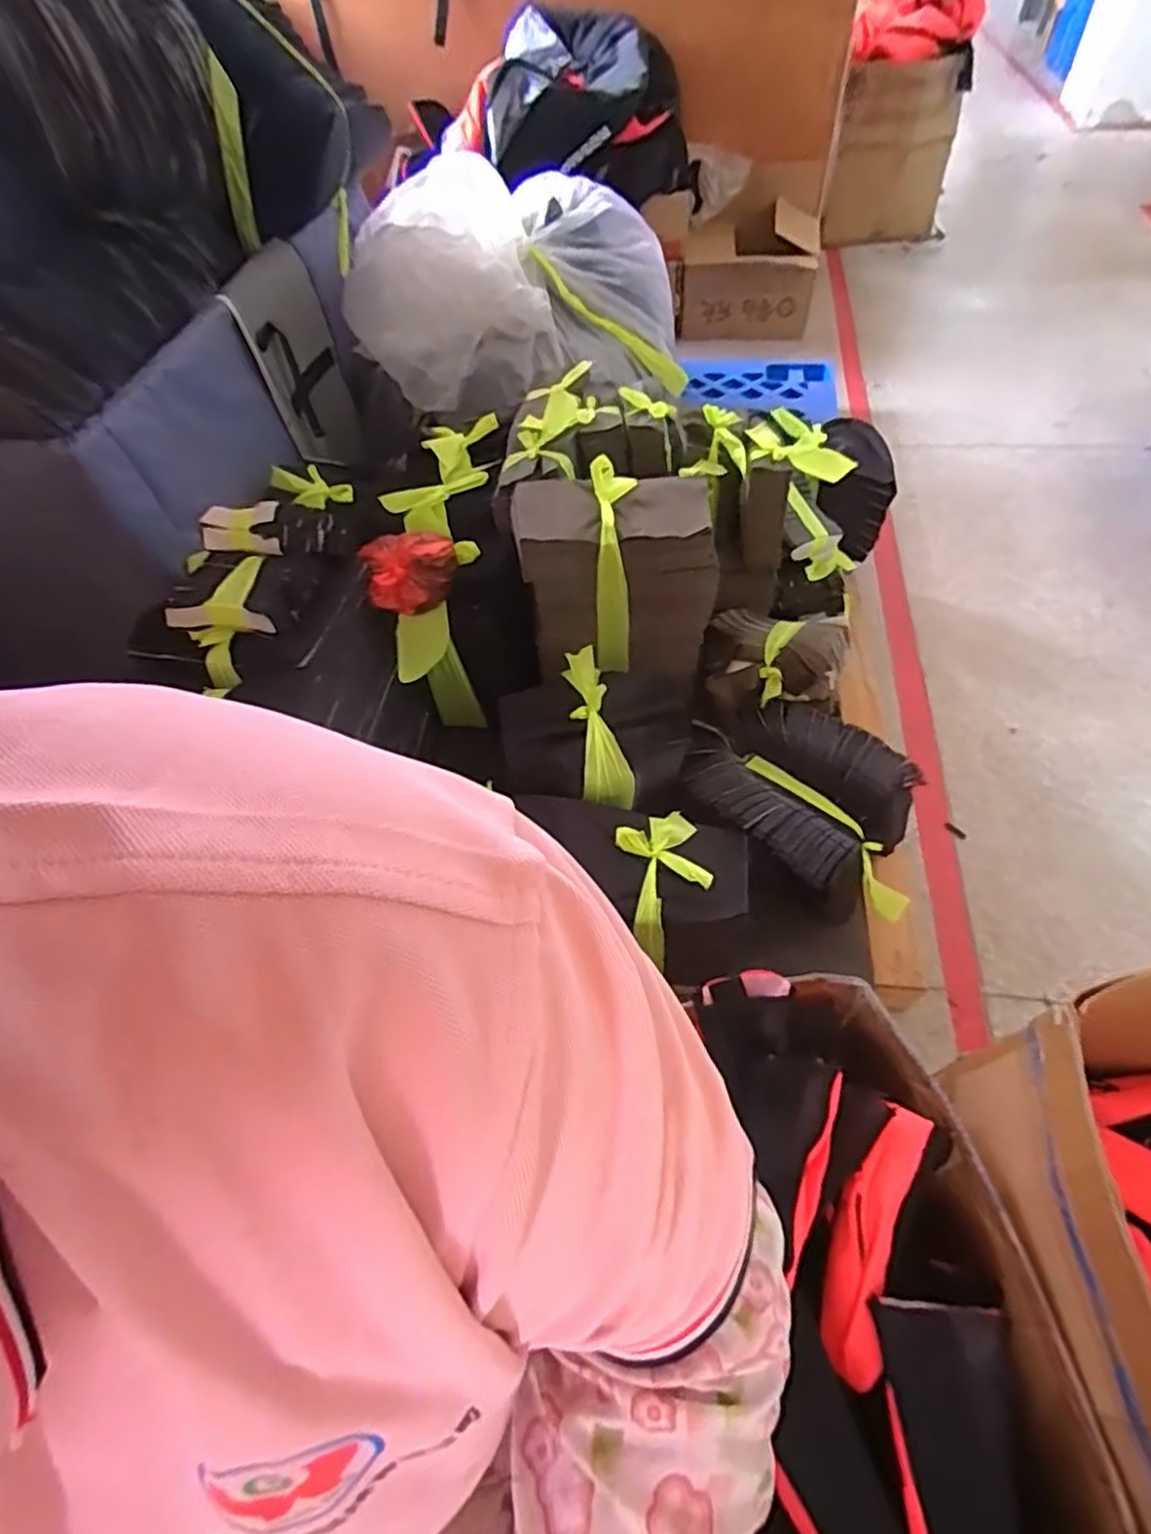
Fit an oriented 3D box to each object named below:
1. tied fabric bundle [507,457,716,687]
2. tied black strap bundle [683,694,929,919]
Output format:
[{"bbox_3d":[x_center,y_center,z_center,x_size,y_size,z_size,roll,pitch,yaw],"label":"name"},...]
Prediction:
[{"bbox_3d":[0.072,-0.333,1.257,0.322,0.287,0.228,-8,54,-1],"label":"tied fabric bundle"},{"bbox_3d":[0.390,0.050,1.222,0.428,0.099,0.328,28,60,22],"label":"tied black strap bundle"}]

